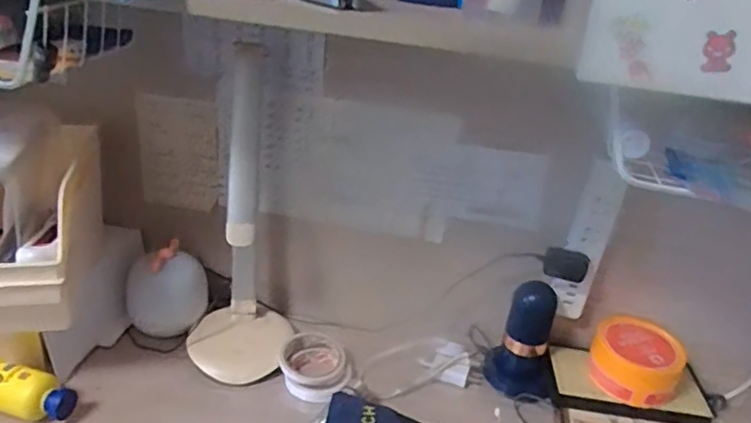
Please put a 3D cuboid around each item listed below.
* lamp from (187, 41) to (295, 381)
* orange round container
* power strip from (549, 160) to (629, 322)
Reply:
[{"bbox_3d":[-0.185,0.011,0.825,0.145,0.409,0.180,-2,27,-15],"label":"lamp"},{"bbox_3d":[0.352,0.200,0.818,0.117,0.068,0.102,18,29,24],"label":"orange round container"},{"bbox_3d":[0.273,0.047,0.790,0.058,0.209,0.027,3,26,-4],"label":"power strip"}]

